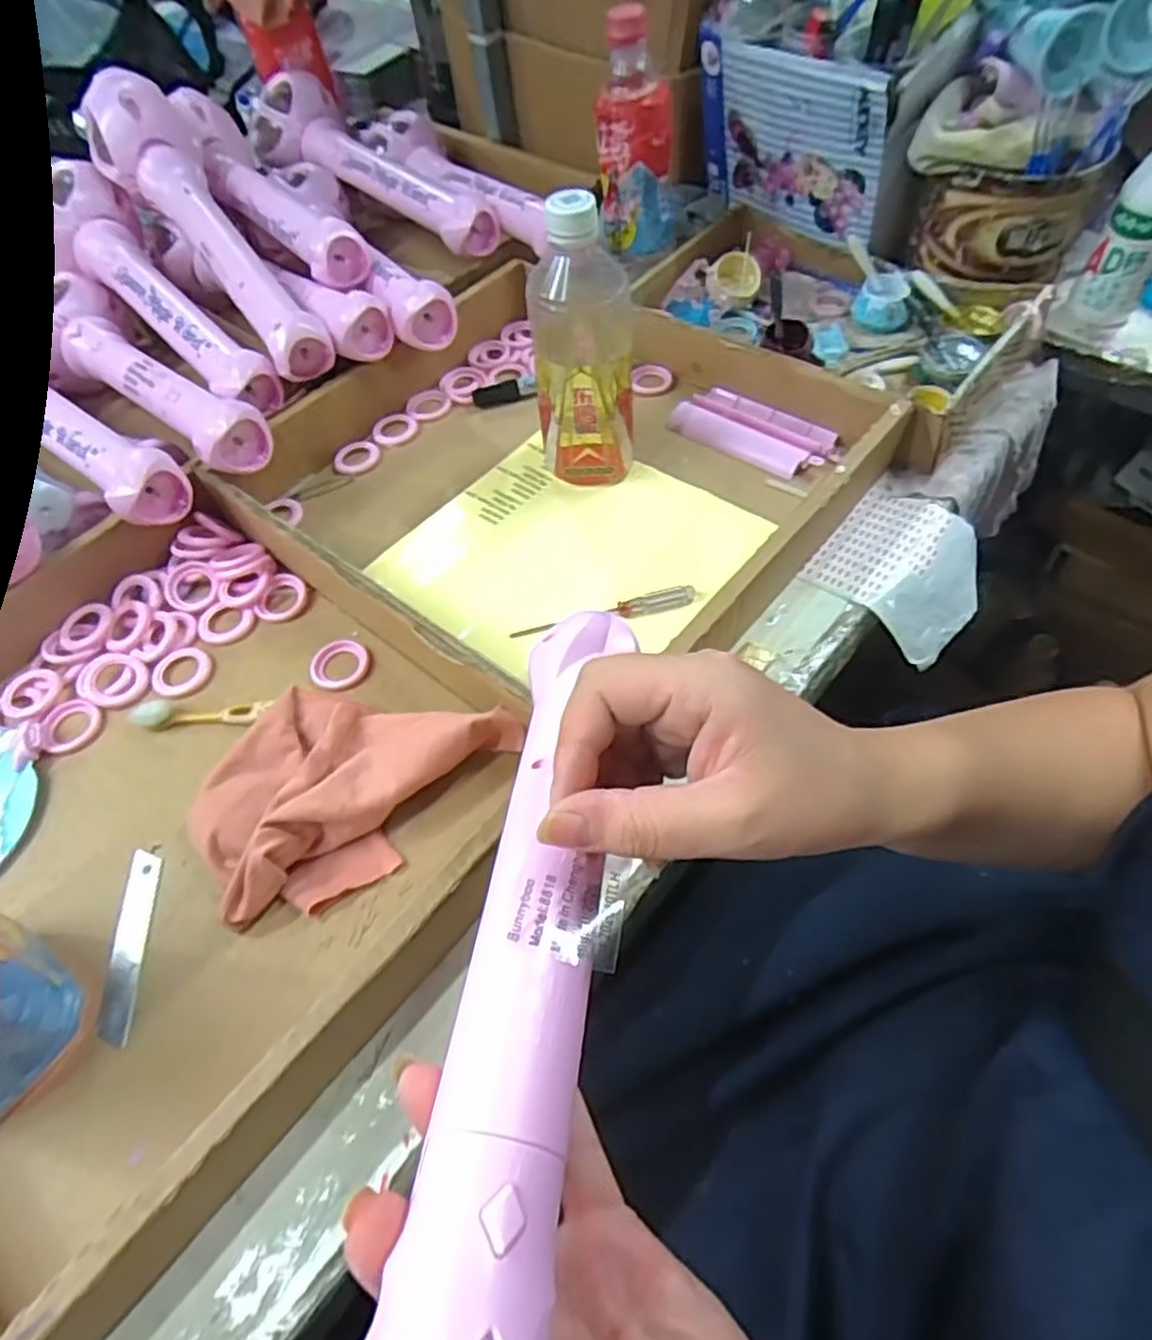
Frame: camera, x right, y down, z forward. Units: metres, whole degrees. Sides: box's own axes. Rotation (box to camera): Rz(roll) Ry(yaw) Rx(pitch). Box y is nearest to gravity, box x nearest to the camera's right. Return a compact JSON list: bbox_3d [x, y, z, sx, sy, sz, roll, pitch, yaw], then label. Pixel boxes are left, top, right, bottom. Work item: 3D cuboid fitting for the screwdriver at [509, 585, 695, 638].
[{"bbox_3d":[0.018,-0.037,0.478,0.121,0.014,0.009,-13,57,-4],"label":"screwdriver"}]

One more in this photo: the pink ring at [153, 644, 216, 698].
[{"bbox_3d":[-0.259,0.000,0.482,0.039,0.004,0.037,-2,57,3],"label":"pink ring"}]

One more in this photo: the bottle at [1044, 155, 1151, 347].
[{"bbox_3d":[0.434,-0.338,0.573,0.056,0.152,0.050,32,65,23],"label":"bottle"}]

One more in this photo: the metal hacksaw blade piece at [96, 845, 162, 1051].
[{"bbox_3d":[-0.238,0.146,0.390,0.022,0.007,0.097,-17,56,10],"label":"metal hacksaw blade piece"}]

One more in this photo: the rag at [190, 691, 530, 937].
[{"bbox_3d":[-0.135,0.056,0.413,0.125,0.040,0.164,36,66,24],"label":"rag"}]

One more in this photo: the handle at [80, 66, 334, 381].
[{"bbox_3d":[-0.299,-0.366,0.597,0.086,0.059,0.345,-33,76,-16],"label":"handle"}]

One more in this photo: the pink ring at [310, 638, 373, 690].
[{"bbox_3d":[-0.153,-0.004,0.475,0.038,0.006,0.034,-22,58,-9],"label":"pink ring"}]

